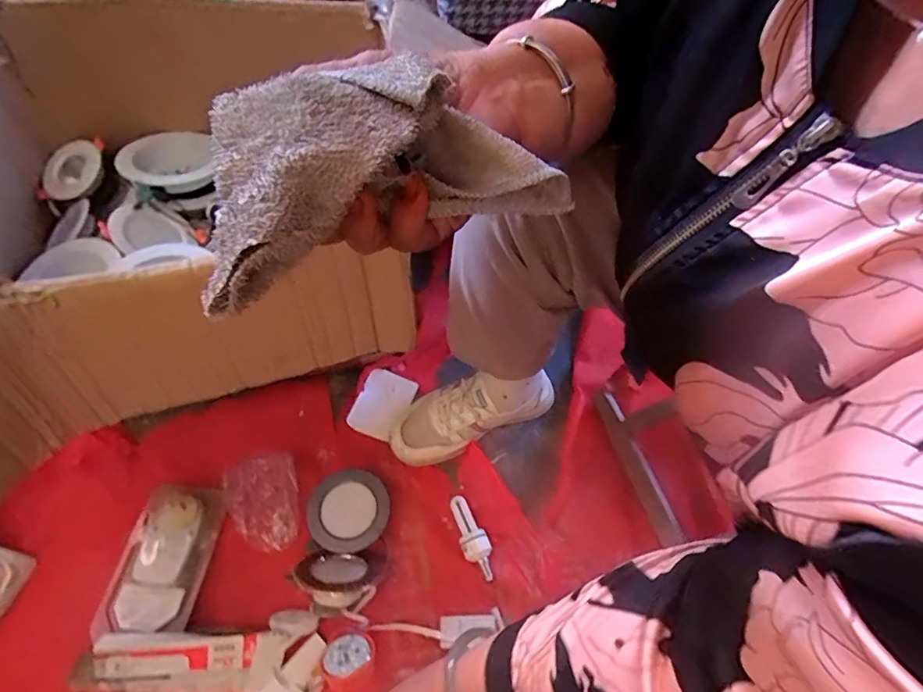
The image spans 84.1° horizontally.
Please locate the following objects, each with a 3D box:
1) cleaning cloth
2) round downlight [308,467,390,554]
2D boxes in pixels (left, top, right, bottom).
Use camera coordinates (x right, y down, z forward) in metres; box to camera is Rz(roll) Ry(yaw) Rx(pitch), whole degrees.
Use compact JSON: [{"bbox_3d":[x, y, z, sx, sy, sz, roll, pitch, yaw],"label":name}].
[{"bbox_3d":[-0.028,-0.073,0.203,0.152,0.060,0.064,-23,61,-36],"label":"cleaning cloth"},{"bbox_3d":[-0.137,0.203,0.627,0.092,0.040,0.095,26,55,4],"label":"round downlight"}]

